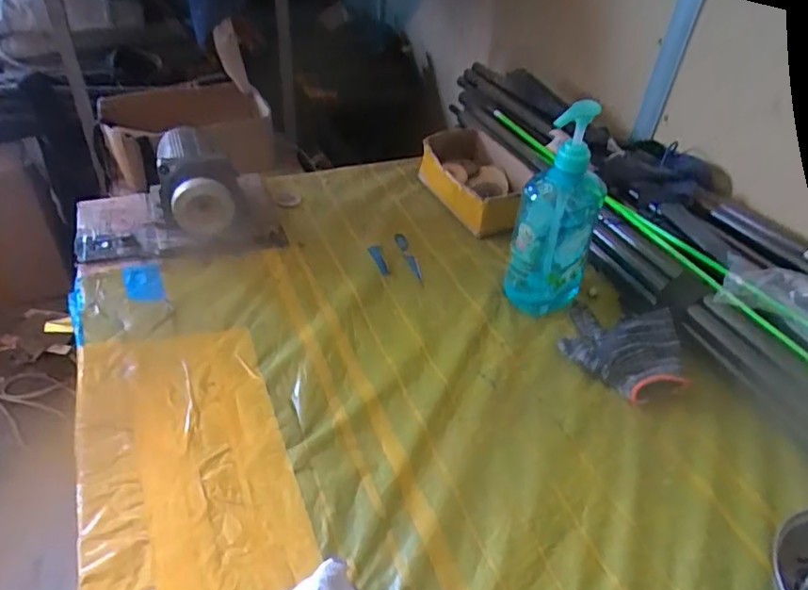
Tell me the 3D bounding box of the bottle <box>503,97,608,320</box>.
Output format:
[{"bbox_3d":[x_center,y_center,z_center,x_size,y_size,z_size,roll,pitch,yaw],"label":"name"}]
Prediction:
[{"bbox_3d":[0.182,-0.091,0.689,0.091,0.245,0.068,18,43,15],"label":"bottle"}]

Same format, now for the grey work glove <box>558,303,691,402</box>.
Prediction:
[{"bbox_3d":[0.254,0.059,0.679,0.135,0.040,0.126,17,43,14],"label":"grey work glove"}]

